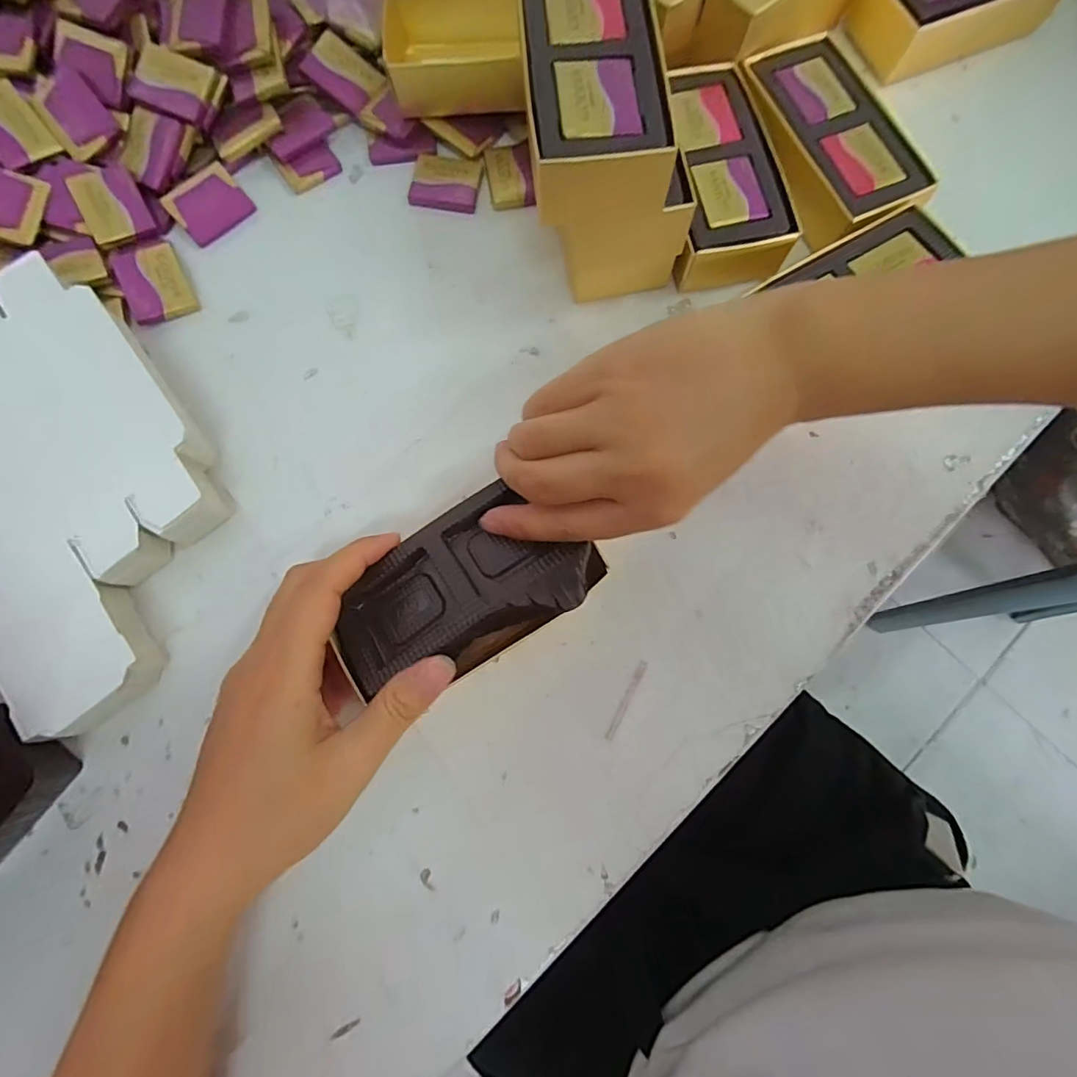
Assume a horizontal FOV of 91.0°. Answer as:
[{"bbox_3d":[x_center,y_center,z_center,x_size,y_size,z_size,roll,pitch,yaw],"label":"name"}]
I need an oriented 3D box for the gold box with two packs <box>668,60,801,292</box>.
[{"bbox_3d":[0.094,-0.197,0.285,0.061,0.023,0.123,-8,78,-3],"label":"gold box with two packs"}]

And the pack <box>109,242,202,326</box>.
[{"bbox_3d":[-0.209,-0.140,0.288,0.031,0.010,0.041,-26,80,-6],"label":"pack"}]

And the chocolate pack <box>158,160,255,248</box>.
[{"bbox_3d":[-0.187,-0.190,0.301,0.039,0.004,0.033,-41,97,-8],"label":"chocolate pack"}]

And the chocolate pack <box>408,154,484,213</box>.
[{"bbox_3d":[-0.053,-0.207,0.306,0.039,0.004,0.034,10,78,1],"label":"chocolate pack"}]

